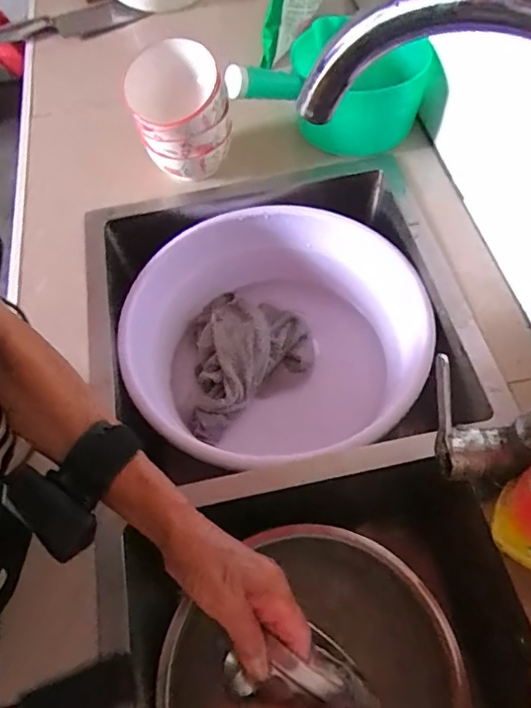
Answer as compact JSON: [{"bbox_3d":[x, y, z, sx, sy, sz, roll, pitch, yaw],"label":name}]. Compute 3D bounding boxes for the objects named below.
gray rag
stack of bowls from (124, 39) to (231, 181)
[{"bbox_3d":[-0.018,0.003,0.728,0.157,0.044,0.218,-4,59,2],"label":"gray rag"},{"bbox_3d":[-0.105,-0.293,0.686,0.113,0.148,0.113,-12,59,-3],"label":"stack of bowls"}]

